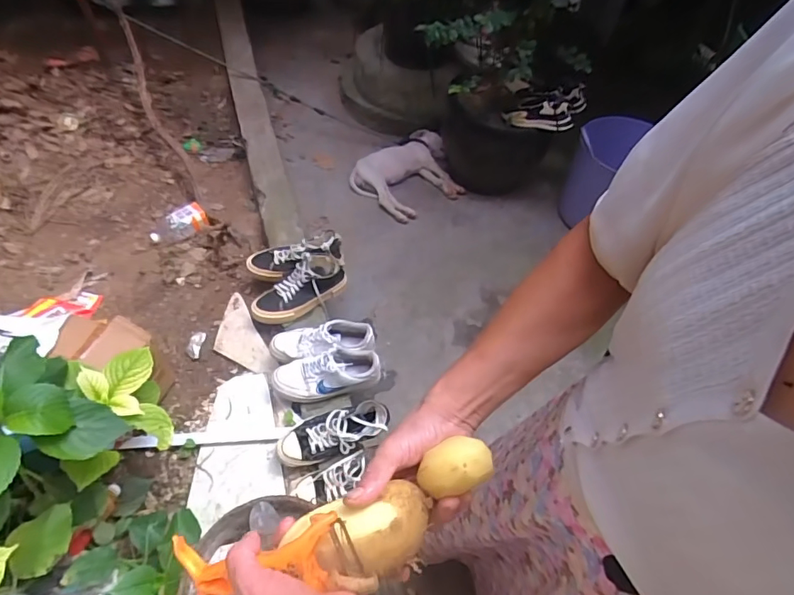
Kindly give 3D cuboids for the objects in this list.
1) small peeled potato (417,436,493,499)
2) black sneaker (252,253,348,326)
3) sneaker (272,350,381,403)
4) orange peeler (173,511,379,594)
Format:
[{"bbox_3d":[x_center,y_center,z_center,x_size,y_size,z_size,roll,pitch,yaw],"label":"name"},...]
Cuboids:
[{"bbox_3d":[0.047,0.139,0.390,0.053,0.039,0.040,-8,54,-11],"label":"small peeled potato"},{"bbox_3d":[-0.276,-0.028,1.356,0.274,0.117,0.093,-29,61,-24],"label":"black sneaker"},{"bbox_3d":[-0.178,0.191,1.215,0.266,0.088,0.093,-12,54,1],"label":"sneaker"},{"bbox_3d":[-0.109,0.210,0.378,0.166,0.046,0.049,-18,51,18],"label":"orange peeler"}]

